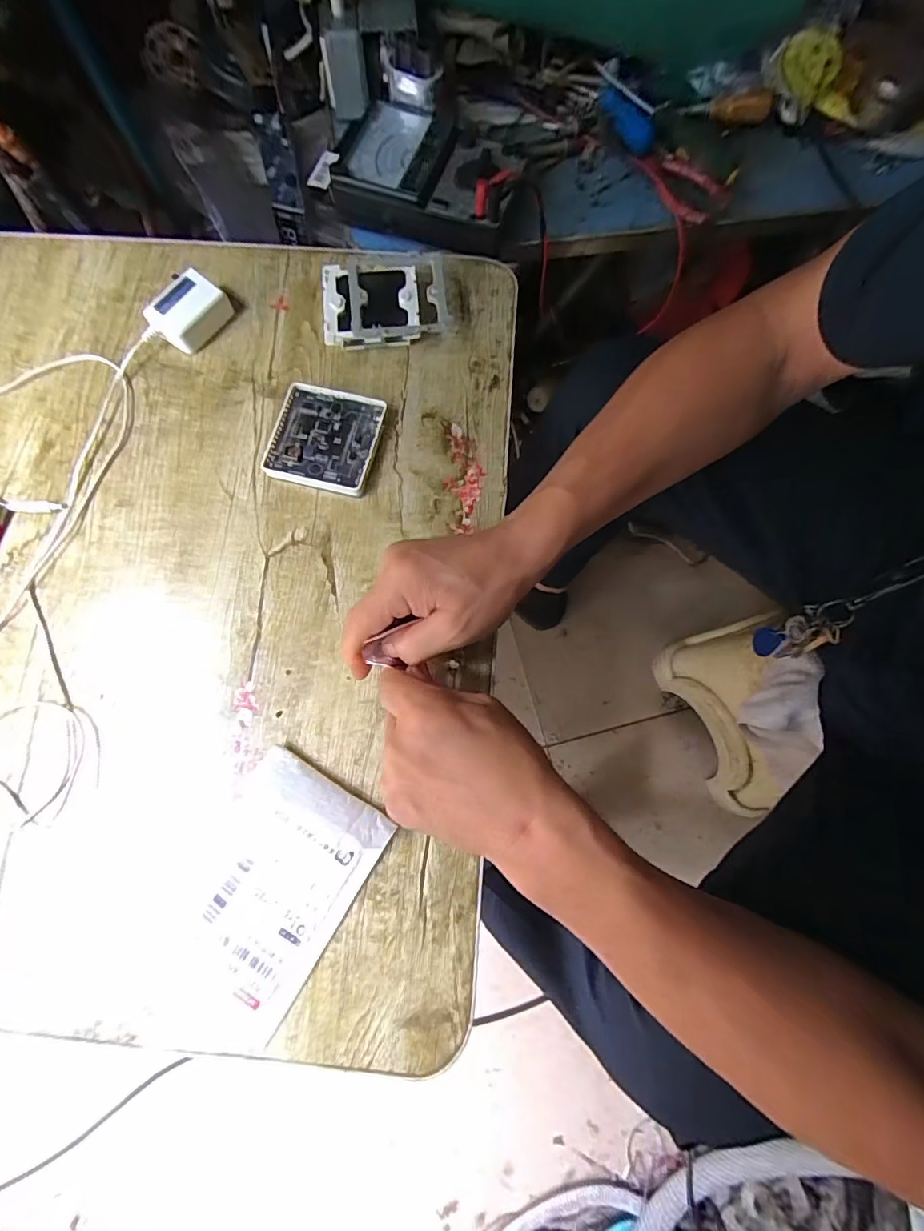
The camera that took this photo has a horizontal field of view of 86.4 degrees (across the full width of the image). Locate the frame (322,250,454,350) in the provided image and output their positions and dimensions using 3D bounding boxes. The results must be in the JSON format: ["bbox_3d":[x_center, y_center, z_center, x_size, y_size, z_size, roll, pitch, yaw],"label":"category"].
[{"bbox_3d":[-0.067,-0.278,0.441,0.108,0.034,0.086,-2,77,1],"label":"frame"}]

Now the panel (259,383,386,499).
[{"bbox_3d":[-0.117,-0.151,0.421,0.088,0.014,0.088,13,78,4],"label":"panel"}]

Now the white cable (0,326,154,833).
[{"bbox_3d":[-0.363,-0.046,0.400,0.169,0.009,0.409,-1,77,1],"label":"white cable"}]

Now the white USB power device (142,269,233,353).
[{"bbox_3d":[-0.248,-0.270,0.442,0.047,0.028,0.070,37,80,9],"label":"white USB power device"}]

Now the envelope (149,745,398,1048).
[{"bbox_3d":[-0.134,0.186,0.335,0.107,0.030,0.160,31,80,8],"label":"envelope"}]

